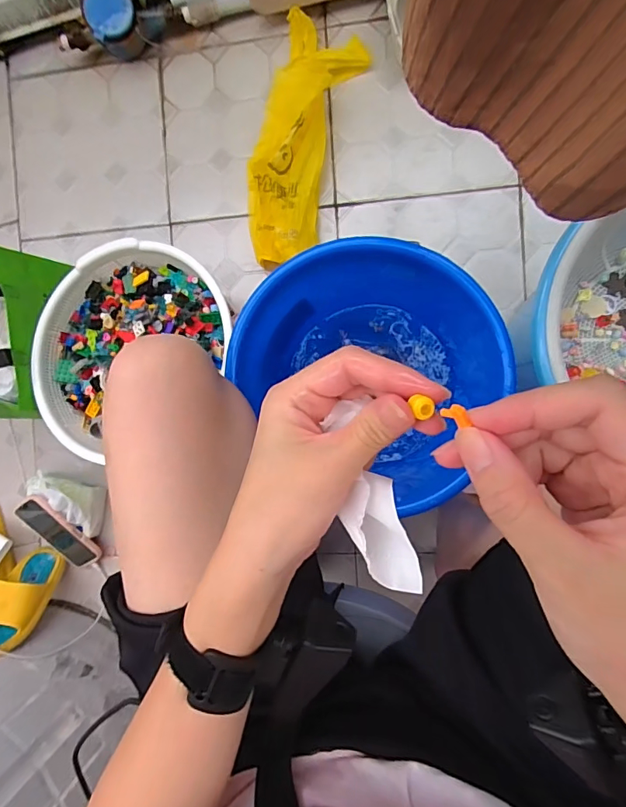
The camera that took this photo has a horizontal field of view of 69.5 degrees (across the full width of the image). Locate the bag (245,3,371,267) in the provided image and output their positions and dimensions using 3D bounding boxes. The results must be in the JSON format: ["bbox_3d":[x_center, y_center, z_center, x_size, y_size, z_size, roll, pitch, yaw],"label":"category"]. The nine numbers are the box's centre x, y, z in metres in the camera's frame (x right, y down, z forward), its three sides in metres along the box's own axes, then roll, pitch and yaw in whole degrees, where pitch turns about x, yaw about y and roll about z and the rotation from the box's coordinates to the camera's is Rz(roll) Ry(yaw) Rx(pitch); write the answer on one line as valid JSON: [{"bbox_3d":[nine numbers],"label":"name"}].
[{"bbox_3d":[-0.028,-0.423,0.741,0.139,0.077,0.394,18,93,8],"label":"bag"}]

